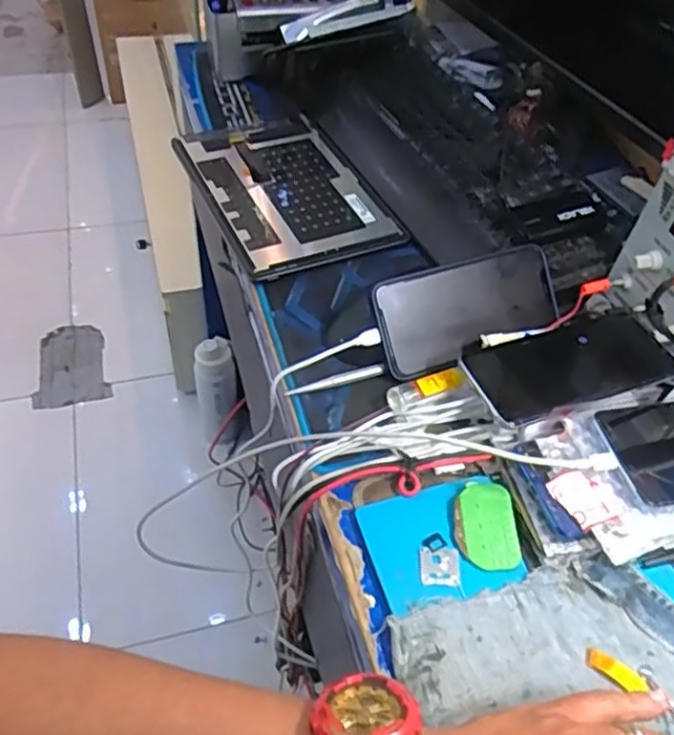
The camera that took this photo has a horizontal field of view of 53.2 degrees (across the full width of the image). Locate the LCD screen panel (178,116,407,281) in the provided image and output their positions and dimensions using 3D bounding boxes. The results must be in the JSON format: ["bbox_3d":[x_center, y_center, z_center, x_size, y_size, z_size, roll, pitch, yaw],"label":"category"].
[{"bbox_3d":[-0.055,-0.193,0.707,0.166,0.016,0.263,-17,52,-20],"label":"LCD screen panel"}]

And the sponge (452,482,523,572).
[{"bbox_3d":[0.099,0.104,0.445,0.041,0.008,0.058,-1,48,-6],"label":"sponge"}]

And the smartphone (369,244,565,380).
[{"bbox_3d":[0.109,-0.049,0.549,0.160,0.011,0.077,-18,92,-16],"label":"smartphone"}]

